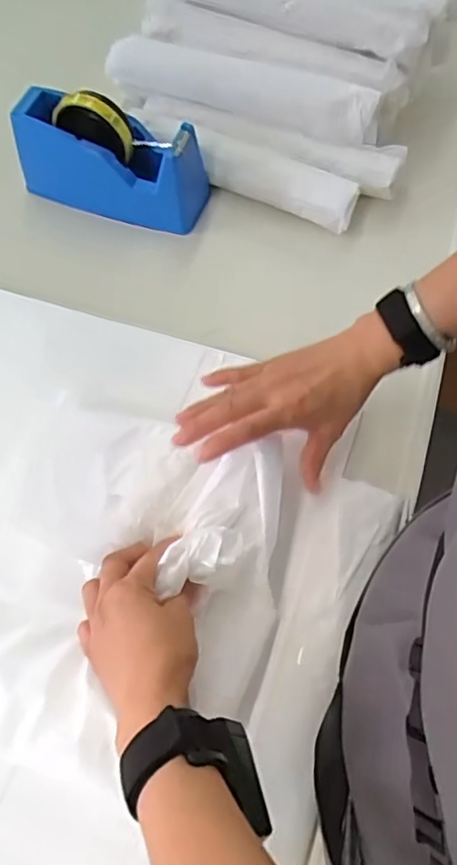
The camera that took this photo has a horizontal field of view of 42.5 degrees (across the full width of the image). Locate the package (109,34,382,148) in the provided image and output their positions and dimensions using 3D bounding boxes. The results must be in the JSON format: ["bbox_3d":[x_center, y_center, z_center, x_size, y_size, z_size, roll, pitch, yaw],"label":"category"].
[{"bbox_3d":[0.010,-0.351,0.602,0.287,0.049,0.041,14,66,9],"label":"package"}]

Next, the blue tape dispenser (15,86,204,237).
[{"bbox_3d":[-0.120,-0.282,0.597,0.191,0.107,0.070,20,67,11],"label":"blue tape dispenser"}]

